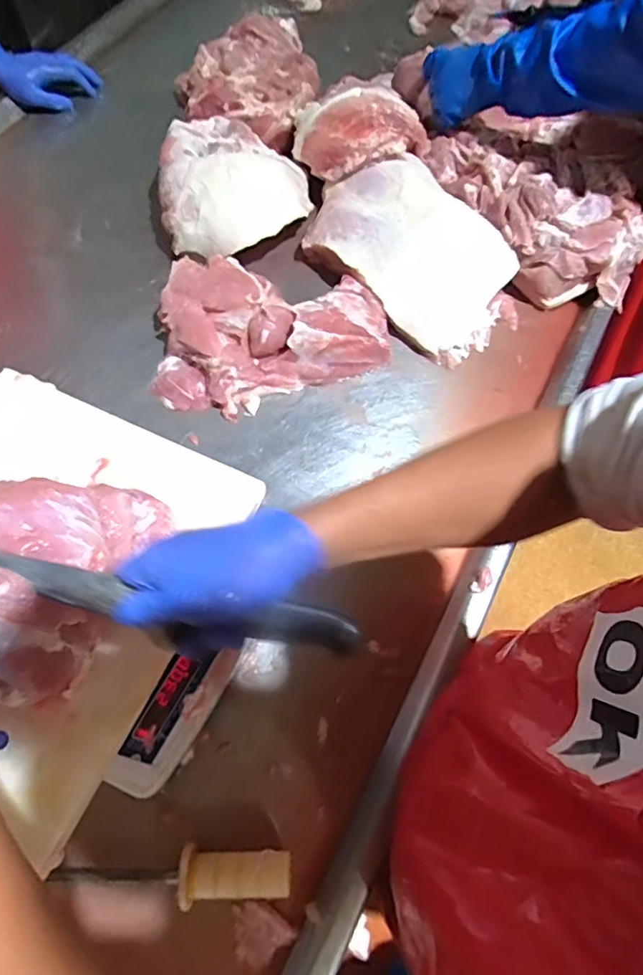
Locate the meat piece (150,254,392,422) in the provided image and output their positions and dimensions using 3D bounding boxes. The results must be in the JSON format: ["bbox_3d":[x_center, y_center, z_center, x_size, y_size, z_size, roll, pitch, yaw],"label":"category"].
[{"bbox_3d":[-0.069,-0.208,0.750,0.319,0.078,0.223,7,66,2],"label":"meat piece"}]

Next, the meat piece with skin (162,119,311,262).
[{"bbox_3d":[-0.138,-0.482,0.835,0.233,0.069,0.243,-16,67,-8],"label":"meat piece with skin"}]

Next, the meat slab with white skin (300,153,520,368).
[{"bbox_3d":[0.135,-0.361,0.820,0.212,0.094,0.343,-40,72,-17],"label":"meat slab with white skin"}]

